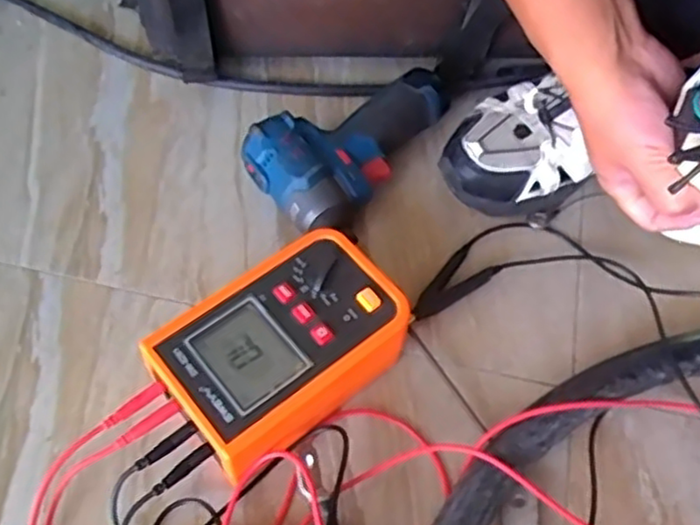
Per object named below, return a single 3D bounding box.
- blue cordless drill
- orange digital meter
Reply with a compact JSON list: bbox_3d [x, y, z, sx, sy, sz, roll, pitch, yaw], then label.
[{"bbox_3d":[-0.001,-0.105,0.591,0.117,0.060,0.192,31,61,17],"label":"blue cordless drill"},{"bbox_3d":[-0.044,0.061,0.476,0.157,0.063,0.104,-35,65,-22],"label":"orange digital meter"}]

